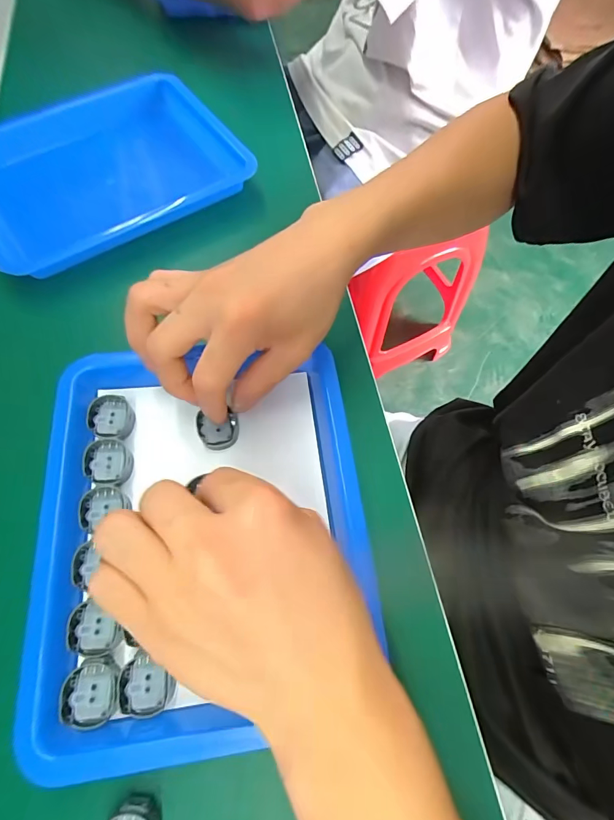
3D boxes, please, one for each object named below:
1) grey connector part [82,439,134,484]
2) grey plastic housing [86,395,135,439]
[{"bbox_3d":[-0.121,0.031,0.242,0.027,0.006,0.027,1,67,-2],"label":"grey connector part"},{"bbox_3d":[-0.125,0.004,0.255,0.027,0.007,0.029,-6,68,-5],"label":"grey plastic housing"}]

